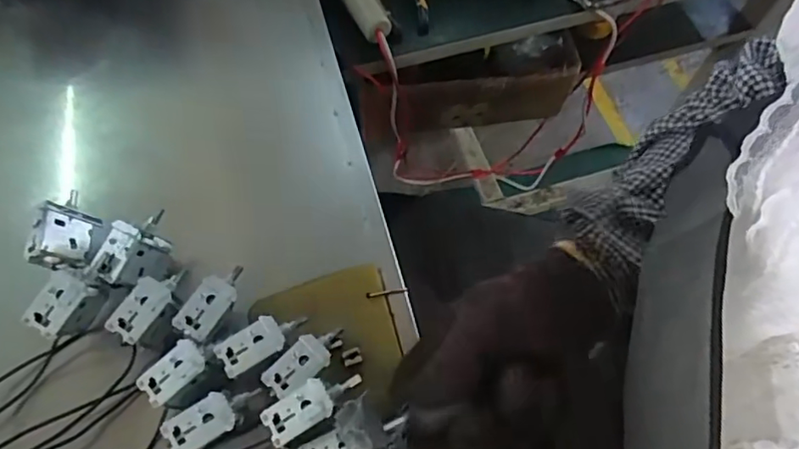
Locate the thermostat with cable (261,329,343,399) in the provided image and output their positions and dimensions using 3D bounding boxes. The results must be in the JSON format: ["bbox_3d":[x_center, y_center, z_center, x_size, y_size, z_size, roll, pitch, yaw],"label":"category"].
[{"bbox_3d":[-0.056,0.083,0.350,0.054,0.018,0.022,-41,73,-20],"label":"thermostat with cable"}]

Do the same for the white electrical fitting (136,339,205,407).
[{"bbox_3d":[-0.134,0.092,0.344,0.025,0.022,0.039,42,69,15],"label":"white electrical fitting"}]

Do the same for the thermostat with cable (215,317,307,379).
[{"bbox_3d":[-0.084,0.072,0.352,0.054,0.021,0.023,-28,70,-16],"label":"thermostat with cable"}]

